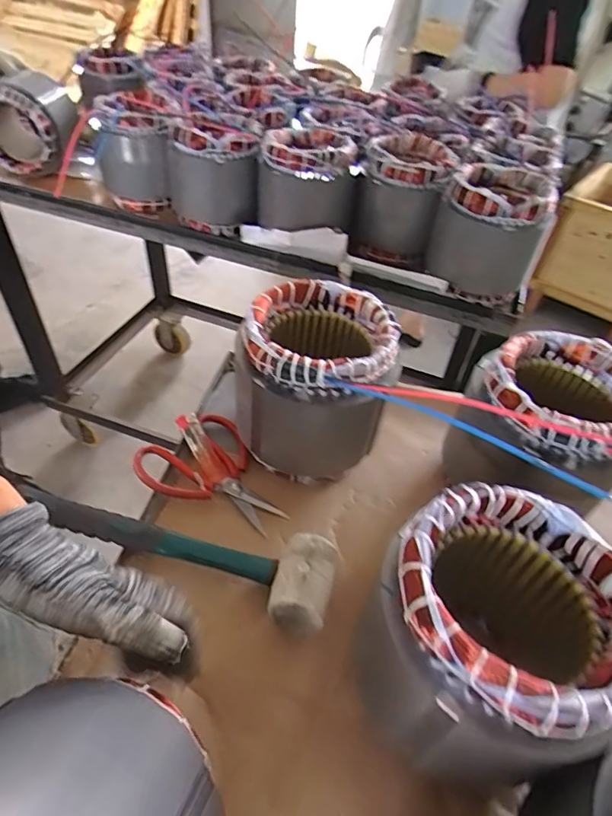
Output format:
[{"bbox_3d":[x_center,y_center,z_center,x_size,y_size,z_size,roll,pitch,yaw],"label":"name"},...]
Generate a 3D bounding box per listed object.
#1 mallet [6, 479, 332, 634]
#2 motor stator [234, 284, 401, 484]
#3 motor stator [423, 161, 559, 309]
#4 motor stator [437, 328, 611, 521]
[{"bbox_3d":[-0.109,0.122,0.427,0.271,0.048,0.081,14,45,8],"label":"mallet"},{"bbox_3d":[0.011,-0.020,0.497,0.143,0.162,0.143,21,46,14],"label":"motor stator"},{"bbox_3d":[0.274,-0.263,0.741,0.150,0.151,0.159,16,46,10],"label":"motor stator"},{"bbox_3d":[0.224,0.032,0.477,0.139,0.160,0.141,15,45,8],"label":"motor stator"}]

